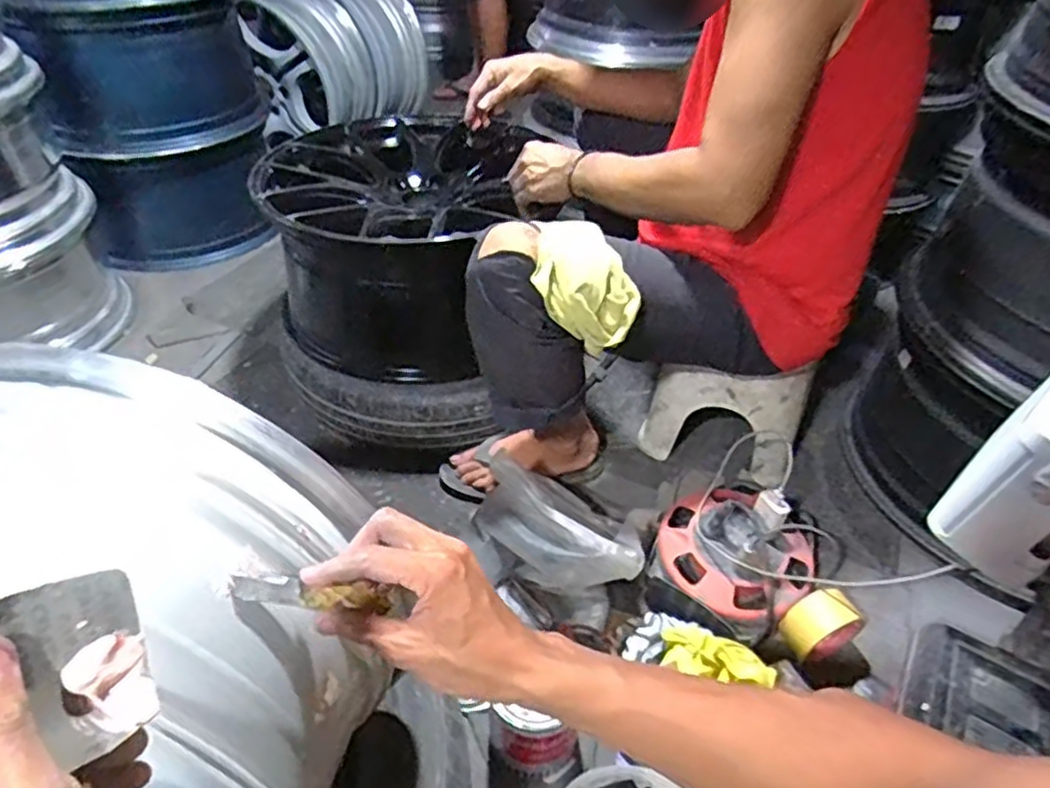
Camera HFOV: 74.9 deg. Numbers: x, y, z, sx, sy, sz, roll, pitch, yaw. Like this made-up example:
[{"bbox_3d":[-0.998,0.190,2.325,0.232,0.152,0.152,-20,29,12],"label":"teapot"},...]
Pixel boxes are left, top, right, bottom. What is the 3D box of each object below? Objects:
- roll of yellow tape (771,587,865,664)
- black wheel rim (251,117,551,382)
[{"bbox_3d":[0.390,0.296,0.890,0.105,0.095,0.057,-19,46,-23],"label":"roll of yellow tape"},{"bbox_3d":[-0.223,-0.277,1.146,0.395,0.215,0.403,6,42,4],"label":"black wheel rim"}]

